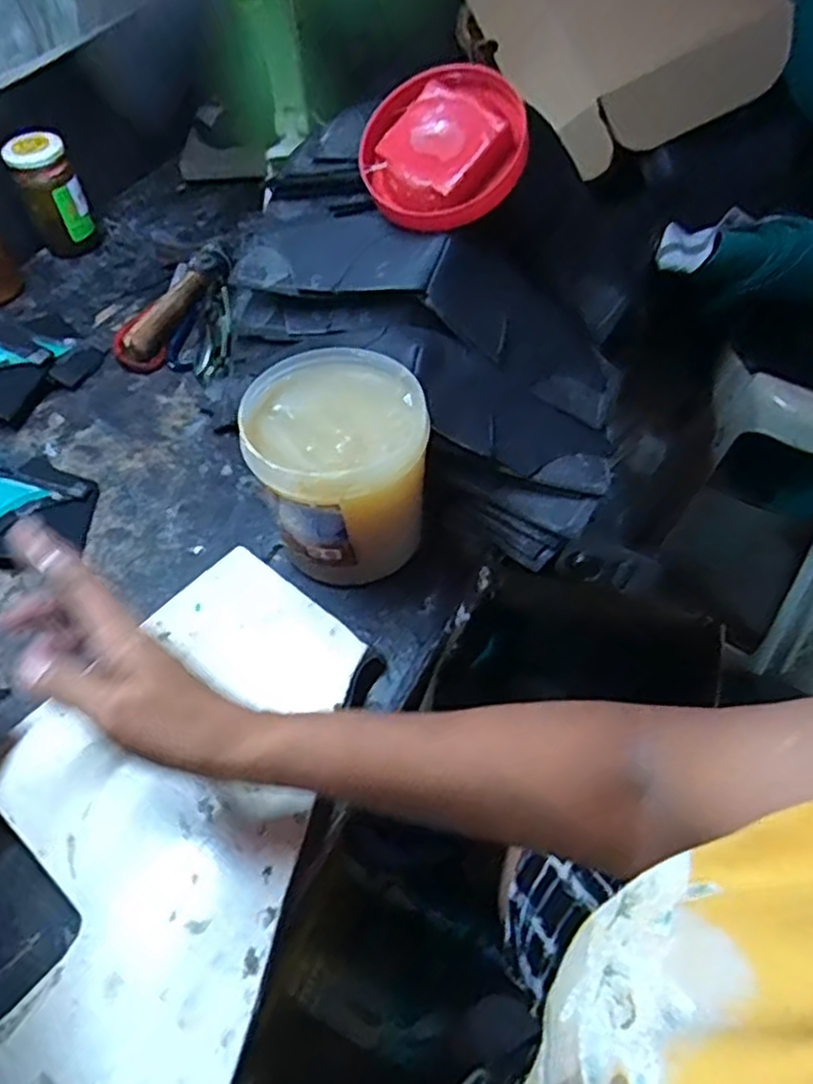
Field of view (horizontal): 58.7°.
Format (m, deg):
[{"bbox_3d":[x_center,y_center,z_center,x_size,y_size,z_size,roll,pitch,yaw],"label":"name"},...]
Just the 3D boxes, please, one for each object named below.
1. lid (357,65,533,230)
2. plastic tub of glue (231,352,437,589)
[{"bbox_3d":[0.024,-0.285,0.524,0.122,0.025,0.111,0,83,19],"label":"lid"},{"bbox_3d":[-0.044,-0.046,0.517,0.115,0.129,0.120,-1,53,1],"label":"plastic tub of glue"}]

